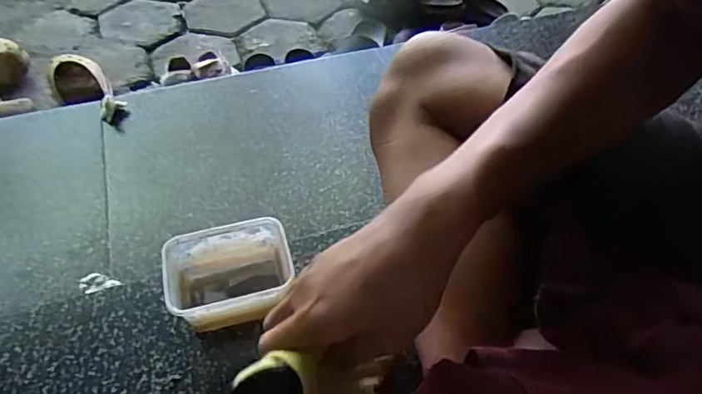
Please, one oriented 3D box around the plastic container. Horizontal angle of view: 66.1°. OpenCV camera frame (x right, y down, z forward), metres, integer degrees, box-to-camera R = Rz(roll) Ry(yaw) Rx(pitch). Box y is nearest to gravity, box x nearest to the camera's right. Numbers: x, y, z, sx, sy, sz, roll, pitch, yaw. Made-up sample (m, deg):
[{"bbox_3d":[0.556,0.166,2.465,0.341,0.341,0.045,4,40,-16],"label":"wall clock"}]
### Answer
[{"bbox_3d":[-0.108,0.074,0.483,0.108,0.059,0.081,-13,51,-12],"label":"plastic container"}]

